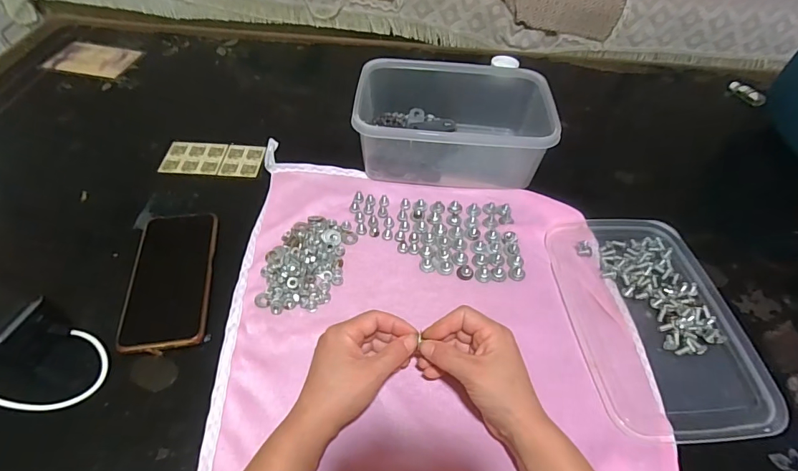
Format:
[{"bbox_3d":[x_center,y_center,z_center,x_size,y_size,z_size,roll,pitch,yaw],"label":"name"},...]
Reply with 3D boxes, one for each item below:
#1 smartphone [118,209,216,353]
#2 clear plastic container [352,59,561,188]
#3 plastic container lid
[{"bbox_3d":[-0.234,0.041,0.447,0.076,0.011,0.161,-6,51,-8],"label":"smartphone"},{"bbox_3d":[0.071,-0.162,0.589,0.241,0.091,0.179,6,50,1],"label":"clear plastic container"},{"bbox_3d":[0.263,0.081,0.455,0.170,0.016,0.247,-3,51,-6],"label":"plastic container lid"}]

